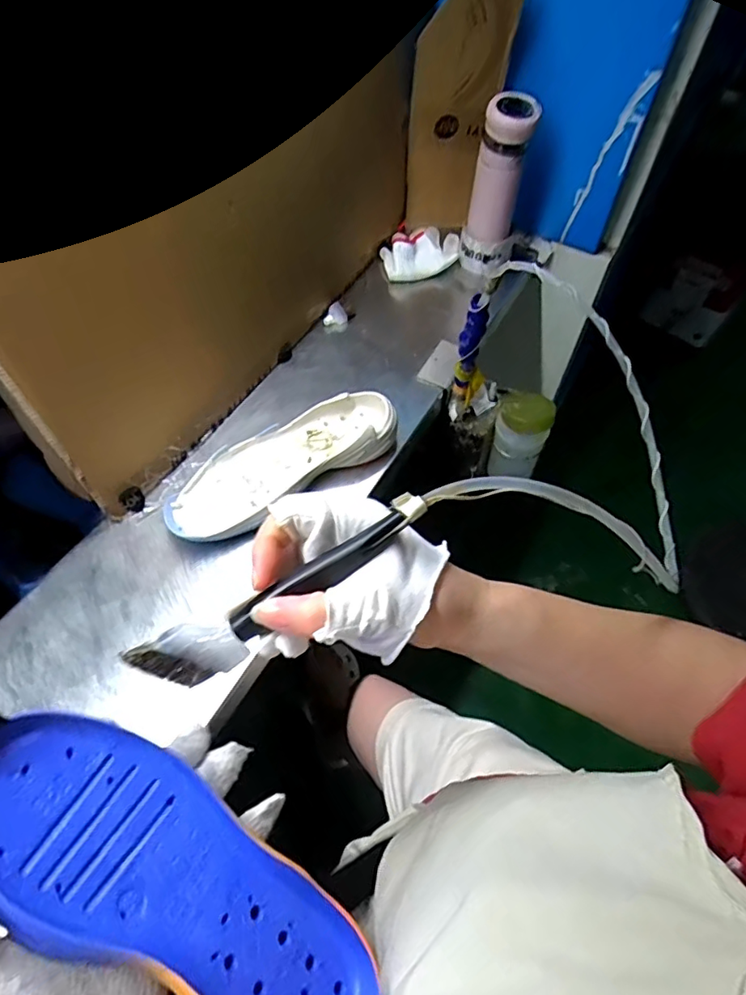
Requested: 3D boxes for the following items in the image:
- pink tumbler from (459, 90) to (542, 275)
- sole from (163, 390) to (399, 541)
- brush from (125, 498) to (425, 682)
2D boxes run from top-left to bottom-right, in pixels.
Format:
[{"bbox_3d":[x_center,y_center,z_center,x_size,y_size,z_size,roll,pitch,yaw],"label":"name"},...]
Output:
[{"bbox_3d":[0.180,-0.449,0.824,0.082,0.223,0.068,4,54,2],"label":"pink tumbler"},{"bbox_3d":[-0.101,-0.039,0.647,0.274,0.043,0.102,-32,60,-22],"label":"sole"},{"bbox_3d":[-0.043,0.046,0.277,0.158,0.028,0.022,-34,59,2],"label":"brush"}]

